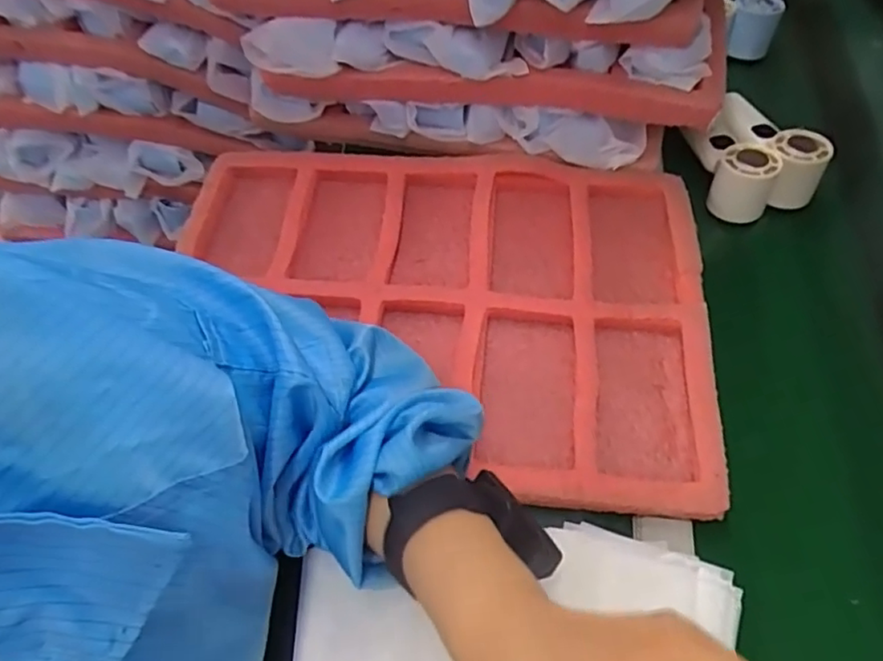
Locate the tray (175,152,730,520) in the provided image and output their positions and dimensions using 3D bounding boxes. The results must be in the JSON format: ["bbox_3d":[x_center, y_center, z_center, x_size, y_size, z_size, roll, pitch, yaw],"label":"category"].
[{"bbox_3d":[-0.011,-0.020,0.528,0.456,0.034,0.324,4,58,4],"label":"tray"}]

